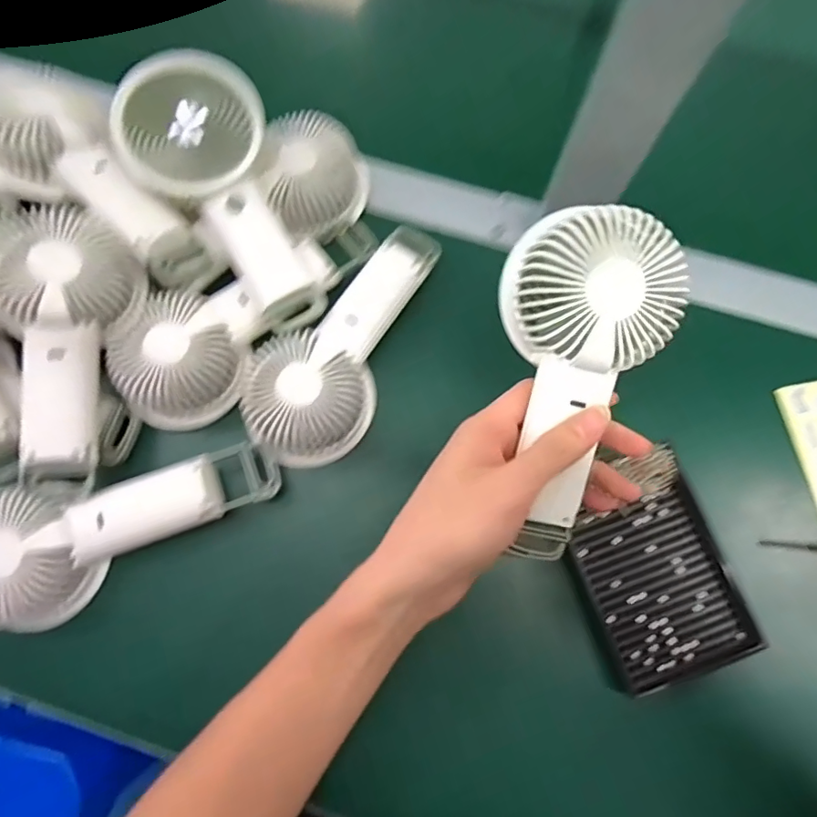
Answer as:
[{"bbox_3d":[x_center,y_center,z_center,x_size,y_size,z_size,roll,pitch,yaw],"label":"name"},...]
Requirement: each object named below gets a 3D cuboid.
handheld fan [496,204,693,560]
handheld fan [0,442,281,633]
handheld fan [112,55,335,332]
[{"bbox_3d":[0.087,-0.009,0.270,0.081,0.033,0.178,5,103,1],"label":"handheld fan"},{"bbox_3d":[-0.181,0.077,0.323,0.199,0.044,0.082,-16,77,-4],"label":"handheld fan"},{"bbox_3d":[-0.118,-0.138,0.335,0.092,0.033,0.186,-29,94,-7],"label":"handheld fan"}]

